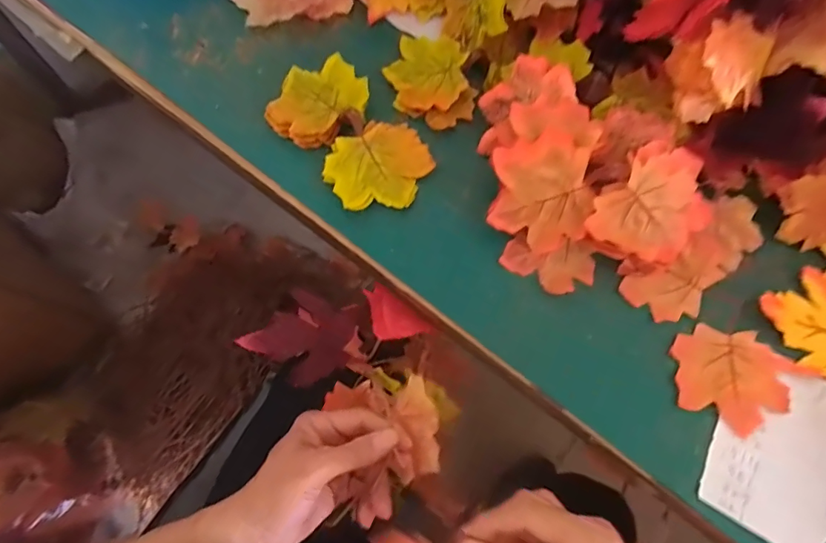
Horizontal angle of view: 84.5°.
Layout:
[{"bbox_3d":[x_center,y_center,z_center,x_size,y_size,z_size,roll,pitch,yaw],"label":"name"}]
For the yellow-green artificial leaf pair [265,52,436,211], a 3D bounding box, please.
[{"bbox_3d":[-0.060,-0.129,0.424,0.094,0.023,0.168,-37,75,-16],"label":"yellow-green artificial leaf pair"}]

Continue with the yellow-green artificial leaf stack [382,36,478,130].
[{"bbox_3d":[0.017,-0.193,0.458,0.080,0.014,0.109,-9,69,-6],"label":"yellow-green artificial leaf stack"}]

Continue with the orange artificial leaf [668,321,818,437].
[{"bbox_3d":[0.259,0.086,0.366,0.095,0.008,0.078,27,70,7],"label":"orange artificial leaf"}]

